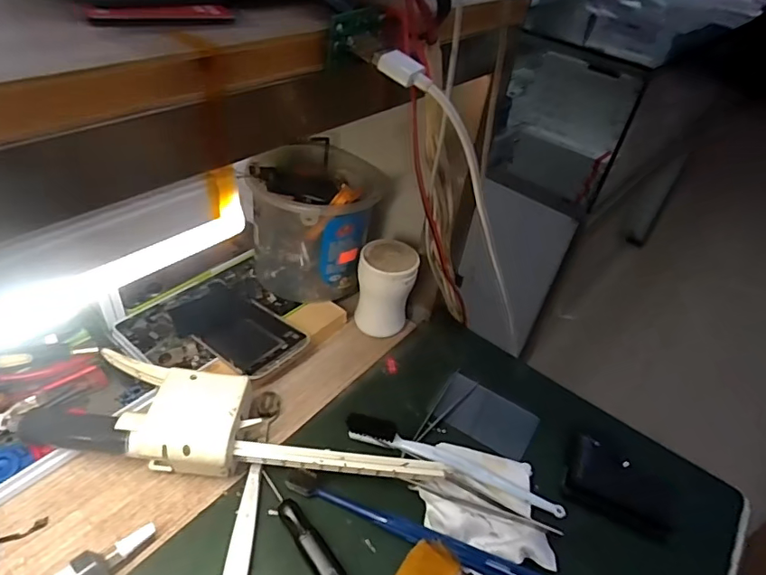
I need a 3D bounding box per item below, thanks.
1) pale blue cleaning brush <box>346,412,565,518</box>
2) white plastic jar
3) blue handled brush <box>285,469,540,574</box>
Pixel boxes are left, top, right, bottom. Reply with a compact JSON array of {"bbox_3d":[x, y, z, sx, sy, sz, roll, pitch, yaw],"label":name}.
[{"bbox_3d":[0.053,0.131,0.386,0.170,0.019,0.014,17,40,13],"label":"pale blue cleaning brush"},{"bbox_3d":[0.002,0.003,0.488,0.052,0.085,0.049,4,39,-3],"label":"white plastic jar"},{"bbox_3d":[0.018,0.164,0.344,0.181,0.013,0.014,18,40,14],"label":"blue handled brush"}]

